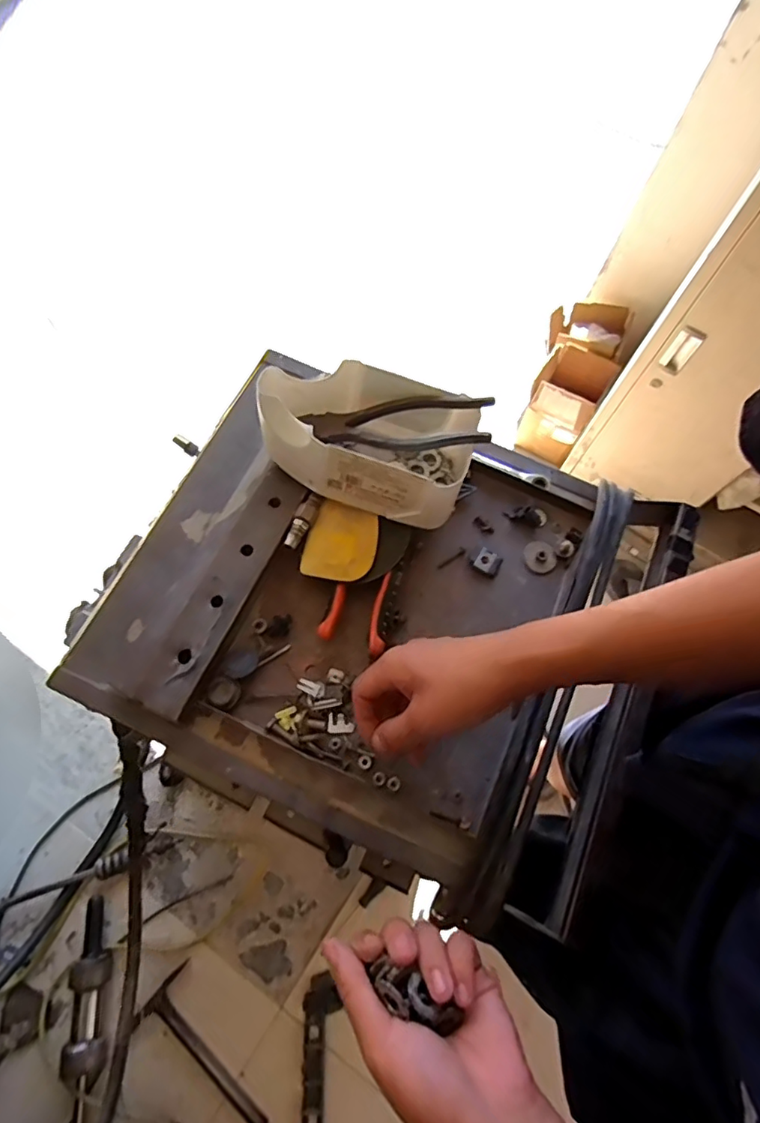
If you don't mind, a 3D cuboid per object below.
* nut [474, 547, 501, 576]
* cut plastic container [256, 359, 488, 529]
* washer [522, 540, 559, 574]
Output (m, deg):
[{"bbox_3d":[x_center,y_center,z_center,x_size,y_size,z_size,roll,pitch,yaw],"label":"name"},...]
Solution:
[{"bbox_3d":[0.099,0.000,0.501,0.021,0.005,0.022,29,71,8],"label":"nut"},{"bbox_3d":[-0.010,-0.101,0.458,0.163,0.080,0.091,19,70,4],"label":"cut plastic container"},{"bbox_3d":[0.149,-0.005,0.509,0.031,0.005,0.030,37,72,11],"label":"washer"}]

